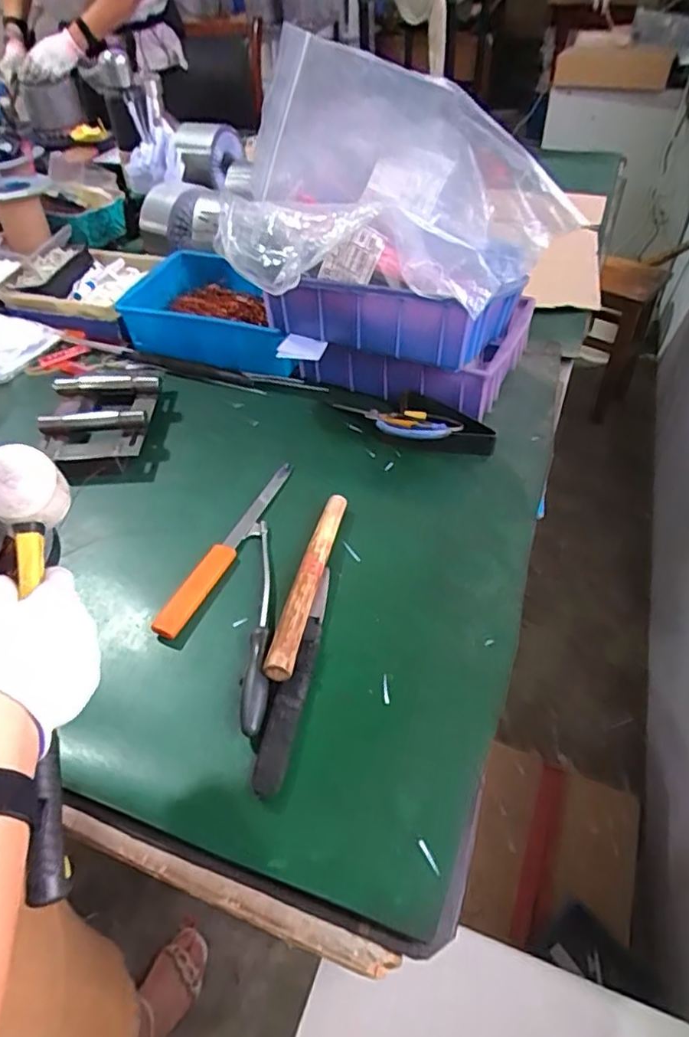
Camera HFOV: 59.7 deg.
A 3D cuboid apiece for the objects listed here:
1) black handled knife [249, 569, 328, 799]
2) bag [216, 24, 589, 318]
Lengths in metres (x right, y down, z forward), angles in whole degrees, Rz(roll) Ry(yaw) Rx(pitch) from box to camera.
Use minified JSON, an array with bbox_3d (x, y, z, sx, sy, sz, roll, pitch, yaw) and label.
[{"bbox_3d":[-0.043,0.133,0.548,0.031,0.016,0.234,6,46,10],"label":"black handled knife"},{"bbox_3d":[0.067,-0.417,0.698,0.375,0.221,0.321,5,47,8],"label":"bag"}]

